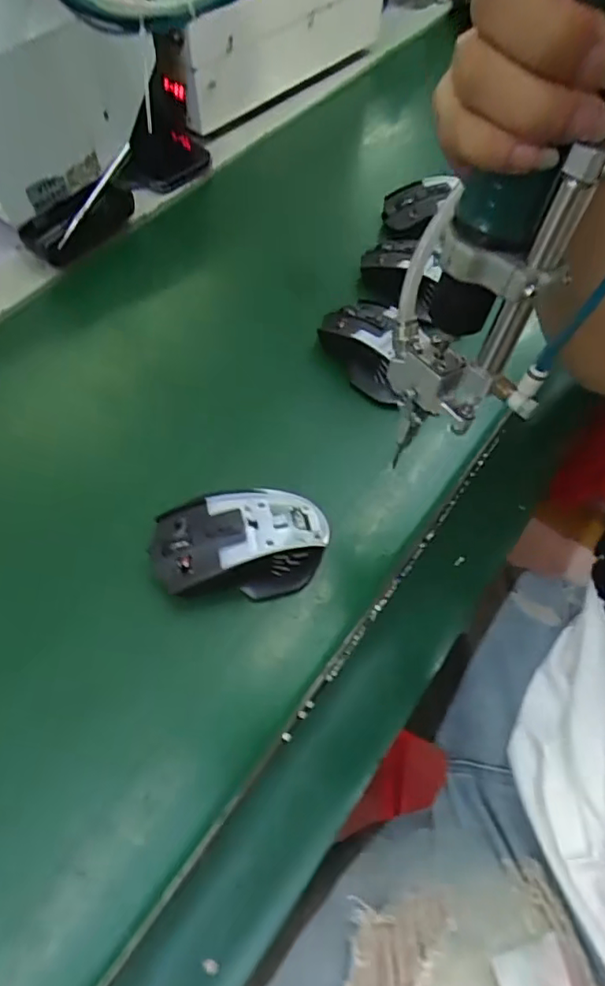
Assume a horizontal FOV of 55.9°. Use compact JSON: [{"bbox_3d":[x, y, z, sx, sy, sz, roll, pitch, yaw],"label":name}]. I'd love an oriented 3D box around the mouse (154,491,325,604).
[{"bbox_3d":[-0.039,0.035,0.379,0.115,0.043,0.066,-9,62,-7],"label":"mouse"}]

